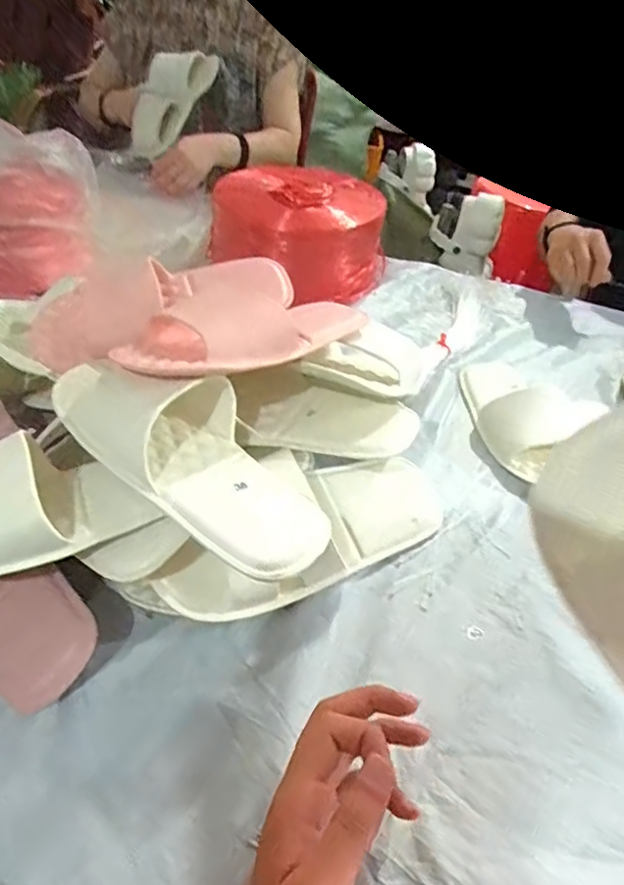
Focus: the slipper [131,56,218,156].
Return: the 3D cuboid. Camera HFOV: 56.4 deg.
[{"bbox_3d":[-0.291,-0.702,1.189,0.052,0.106,0.246,39,94,38],"label":"slipper"}]

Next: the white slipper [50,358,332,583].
[{"bbox_3d":[-0.087,-0.001,0.436,0.242,0.064,0.103,38,49,10],"label":"white slipper"}]

